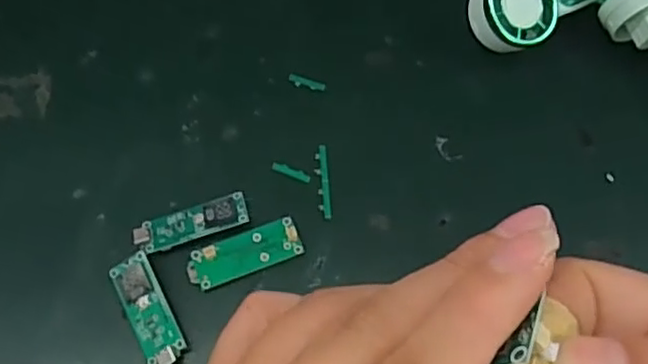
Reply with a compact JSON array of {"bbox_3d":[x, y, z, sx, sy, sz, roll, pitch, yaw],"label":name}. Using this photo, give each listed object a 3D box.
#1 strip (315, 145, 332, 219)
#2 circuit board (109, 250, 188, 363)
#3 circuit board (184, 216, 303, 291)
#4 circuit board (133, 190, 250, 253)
[{"bbox_3d":[-0.001,-0.001,0.309,0.006,0.004,0.037,-4,67,-1],"label":"strip"},{"bbox_3d":[-0.076,0.055,0.283,0.018,0.005,0.049,-27,69,-10],"label":"circuit board"},{"bbox_3d":[-0.036,0.031,0.293,0.050,0.004,0.018,-21,68,-8],"label":"circuit board"},{"bbox_3d":[-0.060,0.019,0.299,0.051,0.006,0.017,-19,68,-7],"label":"circuit board"}]

